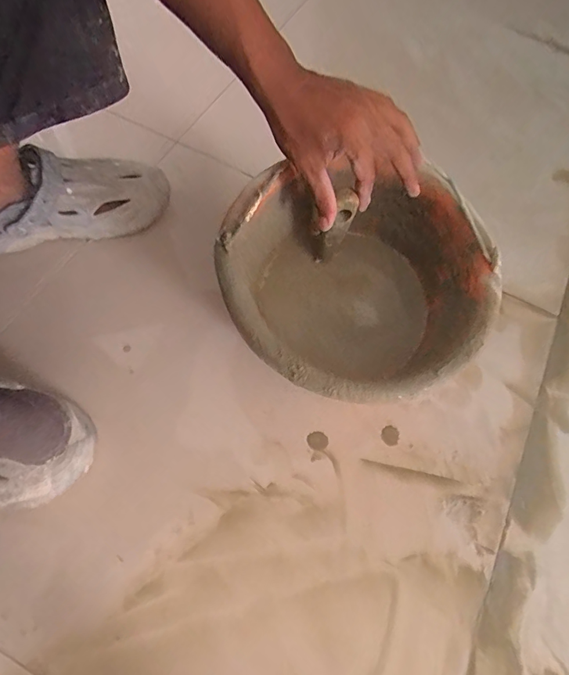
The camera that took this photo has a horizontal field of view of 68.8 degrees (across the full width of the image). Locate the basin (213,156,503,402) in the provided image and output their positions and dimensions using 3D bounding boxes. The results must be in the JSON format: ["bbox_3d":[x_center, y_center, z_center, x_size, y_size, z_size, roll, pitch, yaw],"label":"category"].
[{"bbox_3d":[0.063,-0.047,0.405,0.236,0.100,0.236,-14,67,-10],"label":"basin"}]

